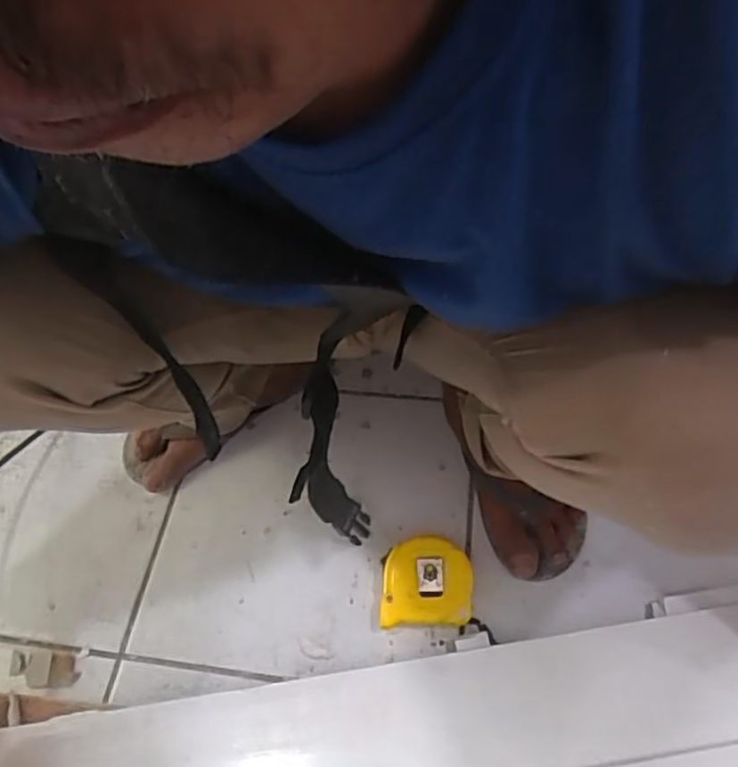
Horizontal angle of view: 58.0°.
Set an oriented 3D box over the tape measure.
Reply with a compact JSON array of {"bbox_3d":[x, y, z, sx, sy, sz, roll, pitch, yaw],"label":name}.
[{"bbox_3d":[0.050,0.177,0.584,0.076,0.050,0.070,0,55,4],"label":"tape measure"}]

